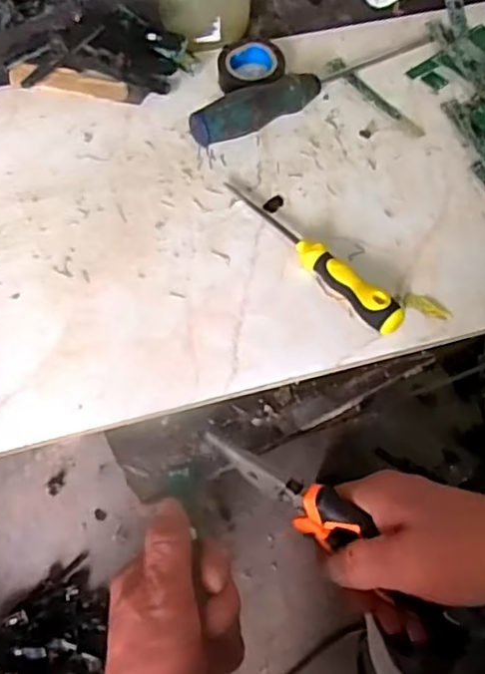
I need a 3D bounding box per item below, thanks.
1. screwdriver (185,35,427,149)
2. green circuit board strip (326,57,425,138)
[{"bbox_3d":[0.058,-0.194,0.491,0.216,0.032,0.024,-30,67,-17],"label":"screwdriver"},{"bbox_3d":[0.104,-0.187,0.506,0.015,0.004,0.097,-36,72,-20],"label":"green circuit board strip"}]

